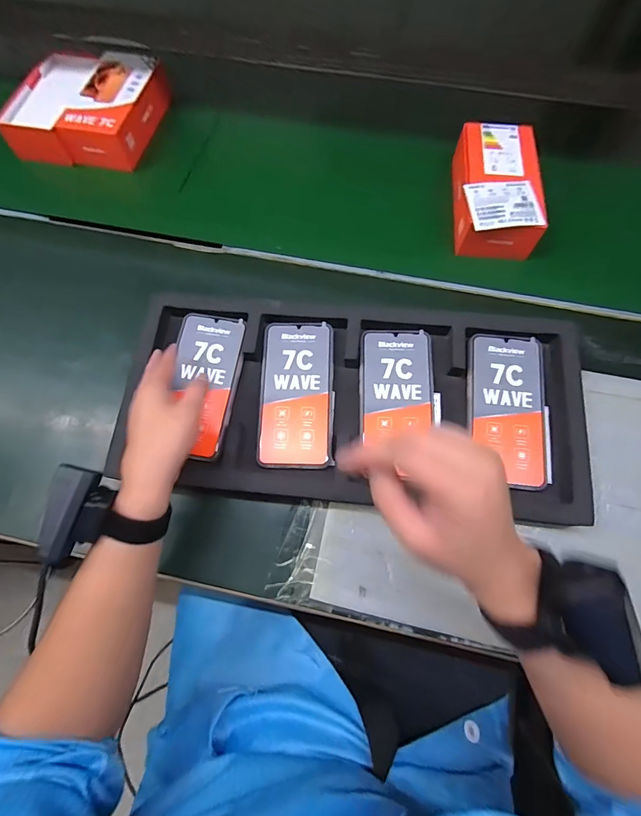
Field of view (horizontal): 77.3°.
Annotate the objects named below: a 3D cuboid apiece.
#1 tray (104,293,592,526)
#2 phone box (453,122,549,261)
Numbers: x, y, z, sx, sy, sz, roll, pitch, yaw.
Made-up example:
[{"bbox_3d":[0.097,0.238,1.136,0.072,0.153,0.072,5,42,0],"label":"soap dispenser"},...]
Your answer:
[{"bbox_3d":[0.031,-0.009,0.431,0.491,0.051,0.223,6,67,2],"label":"tray"},{"bbox_3d":[0.232,-0.288,0.532,0.115,0.050,0.198,6,67,2],"label":"phone box"}]

